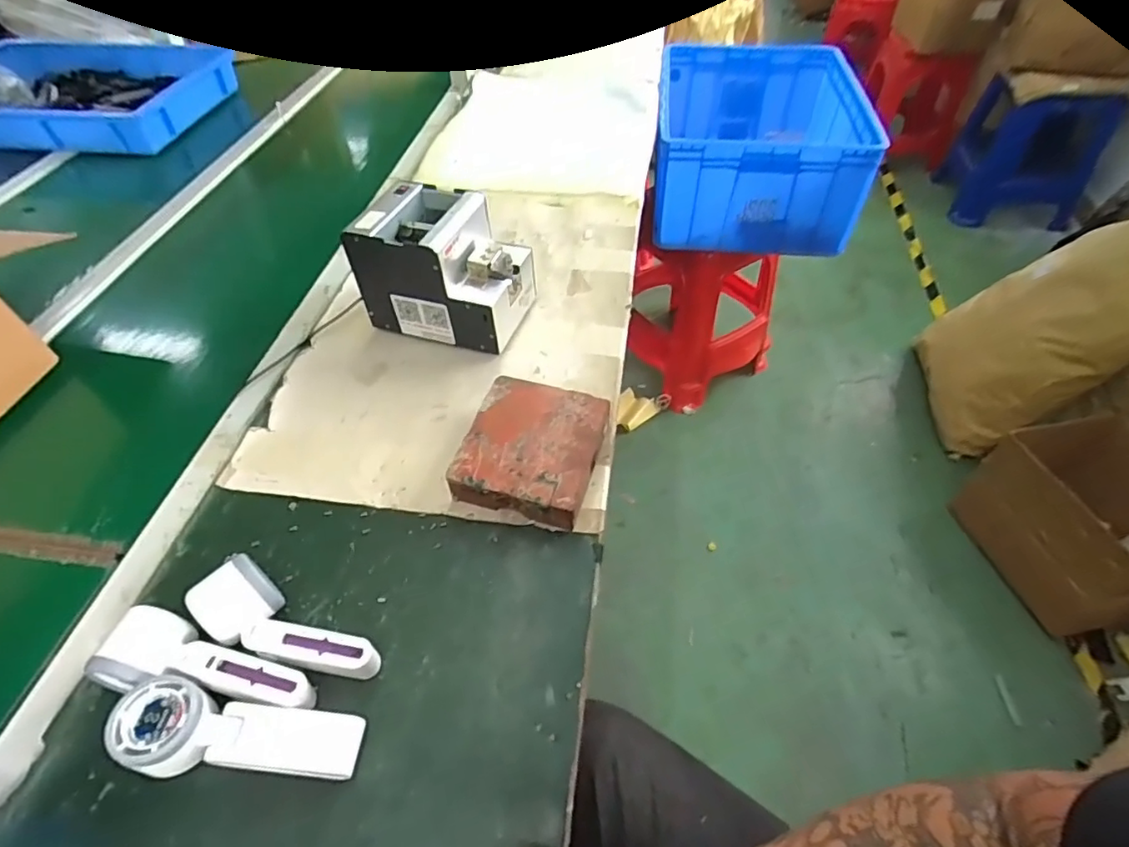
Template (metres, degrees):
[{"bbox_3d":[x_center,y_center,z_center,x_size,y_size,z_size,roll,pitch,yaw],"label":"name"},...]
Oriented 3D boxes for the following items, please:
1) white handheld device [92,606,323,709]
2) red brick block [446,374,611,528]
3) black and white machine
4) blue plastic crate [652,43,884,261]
[{"bbox_3d":[-0.281,0.201,0.453,0.168,0.048,0.063,15,52,14],"label":"white handheld device"},{"bbox_3d":[-0.032,0.027,0.600,0.132,0.044,0.146,11,51,11],"label":"red brick block"},{"bbox_3d":[-0.144,-0.194,0.721,0.183,0.143,0.134,15,52,13],"label":"black and white machine"},{"bbox_3d":[0.405,-0.620,1.278,0.386,0.230,0.538,4,50,5],"label":"blue plastic crate"}]

